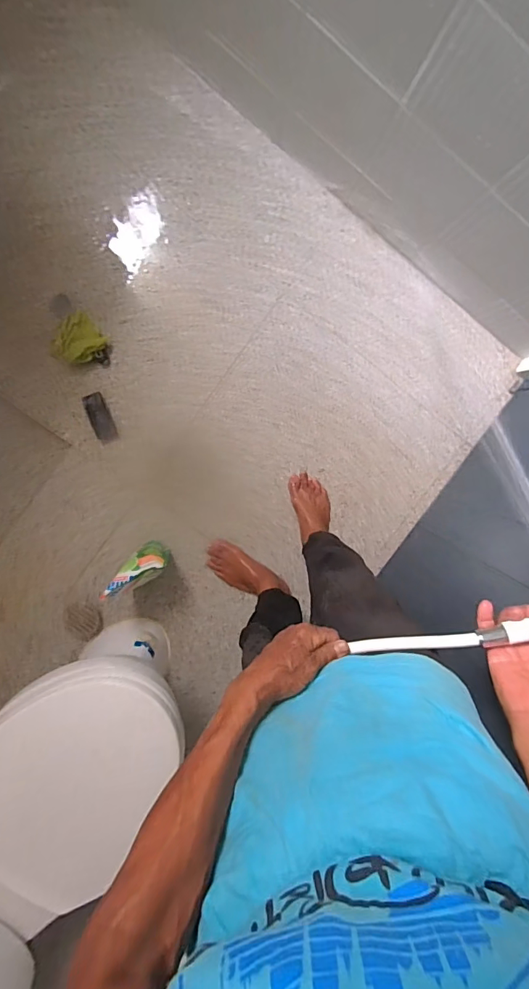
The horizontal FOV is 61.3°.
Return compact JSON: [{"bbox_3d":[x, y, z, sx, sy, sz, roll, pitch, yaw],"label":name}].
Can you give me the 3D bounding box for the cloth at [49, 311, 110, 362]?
[{"bbox_3d":[-0.436,-0.356,1.046,0.103,0.062,0.122,40,95,-8],"label":"cloth"}]

